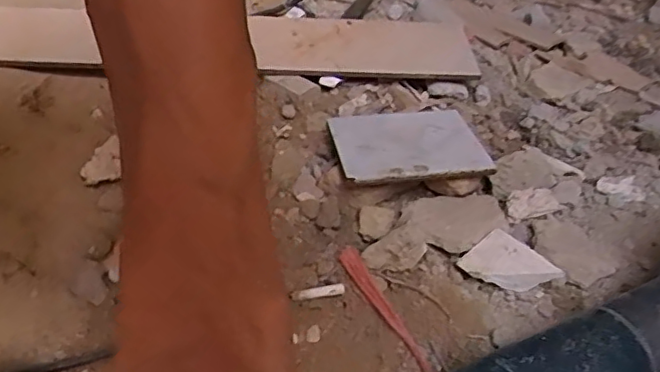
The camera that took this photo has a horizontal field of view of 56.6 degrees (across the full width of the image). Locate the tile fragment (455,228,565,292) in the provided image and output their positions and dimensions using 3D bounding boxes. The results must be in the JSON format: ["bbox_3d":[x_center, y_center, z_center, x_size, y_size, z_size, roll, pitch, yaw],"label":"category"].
[{"bbox_3d":[0.123,0.050,0.420,0.063,0.017,0.038,5,47,19],"label":"tile fragment"}]

